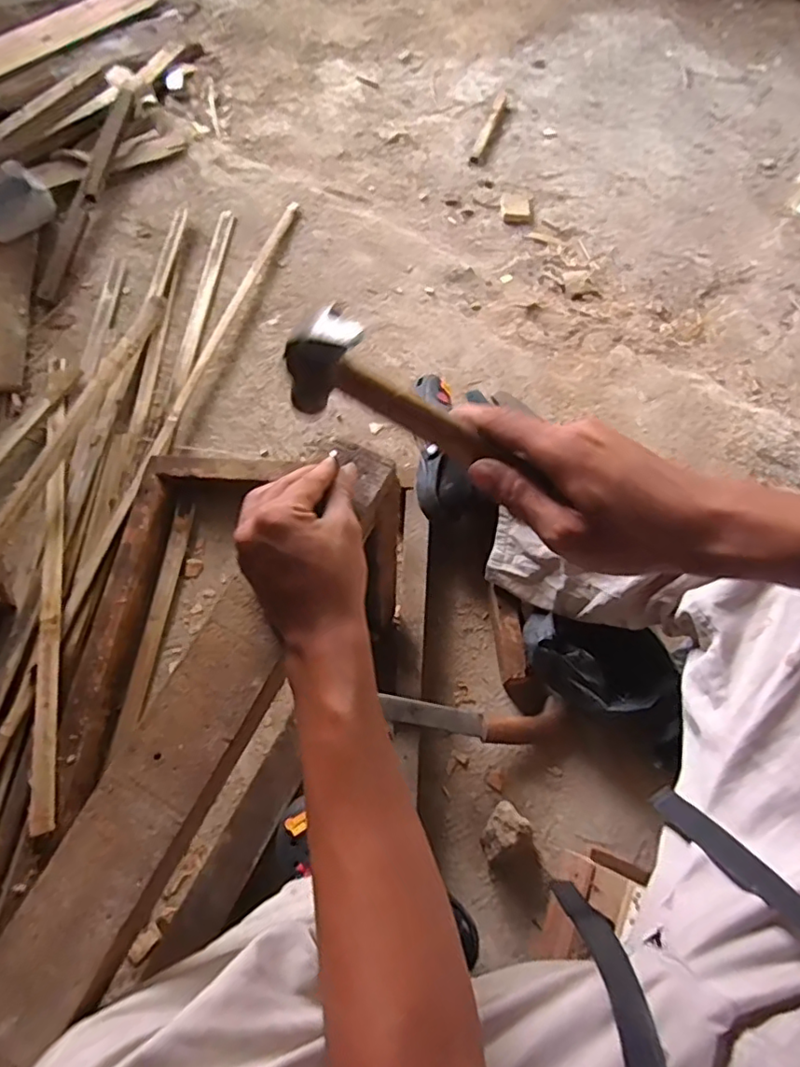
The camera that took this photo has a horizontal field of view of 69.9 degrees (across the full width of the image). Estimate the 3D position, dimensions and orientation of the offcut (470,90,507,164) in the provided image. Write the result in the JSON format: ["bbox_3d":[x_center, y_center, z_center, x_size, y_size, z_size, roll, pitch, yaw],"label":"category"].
[{"bbox_3d":[0.209,-0.951,1.335,0.029,0.016,0.265,19,69,9],"label":"offcut"}]

